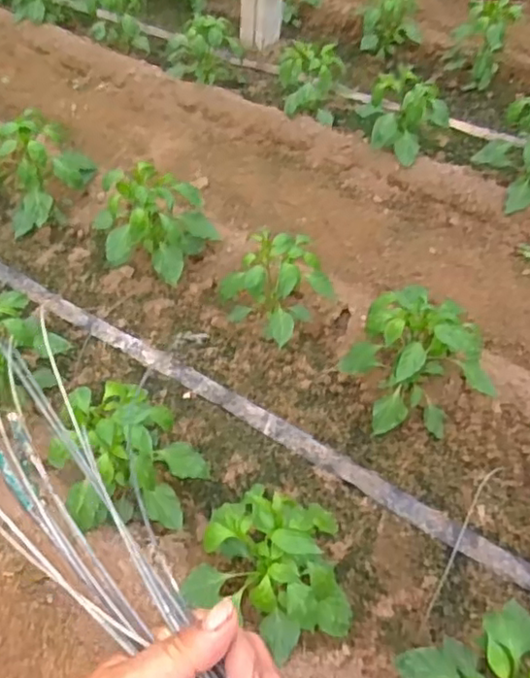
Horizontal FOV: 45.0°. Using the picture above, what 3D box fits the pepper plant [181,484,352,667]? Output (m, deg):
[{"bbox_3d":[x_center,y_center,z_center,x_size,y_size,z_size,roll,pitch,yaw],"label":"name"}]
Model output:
[{"bbox_3d":[0.027,0.462,1.255,0.314,0.281,0.291,-1,52,1],"label":"pepper plant"}]

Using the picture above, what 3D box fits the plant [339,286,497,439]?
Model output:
[{"bbox_3d":[0.361,0.067,1.555,0.264,0.327,0.288,-32,57,-21],"label":"plant"}]

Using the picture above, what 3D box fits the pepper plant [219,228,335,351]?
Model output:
[{"bbox_3d":[0.034,-0.119,1.725,0.227,0.315,0.242,-36,59,-23],"label":"pepper plant"}]

